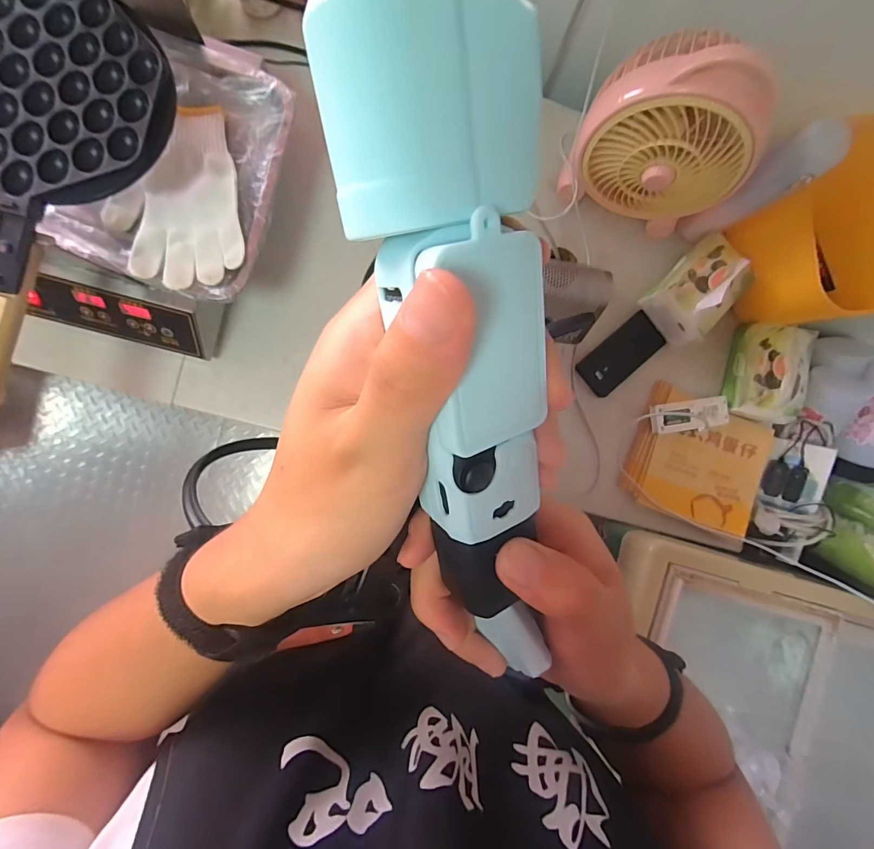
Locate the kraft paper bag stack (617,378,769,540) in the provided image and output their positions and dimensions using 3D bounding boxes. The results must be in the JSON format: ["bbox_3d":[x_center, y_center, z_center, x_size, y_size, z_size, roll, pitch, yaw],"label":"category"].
[{"bbox_3d":[0.414,0.058,0.665,0.223,0.018,0.187,18,87,-7],"label":"kraft paper bag stack"}]

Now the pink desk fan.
[{"bbox_3d":[0.293,-0.361,0.547,0.218,0.234,0.106,14,87,-7],"label":"pink desk fan"}]

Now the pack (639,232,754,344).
[{"bbox_3d":[0.392,-0.201,0.630,0.144,0.089,0.104,-41,94,-6],"label":"pack"}]

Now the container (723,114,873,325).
[{"bbox_3d":[0.549,-0.275,0.614,0.205,0.140,0.261,-16,91,-7],"label":"container"}]

